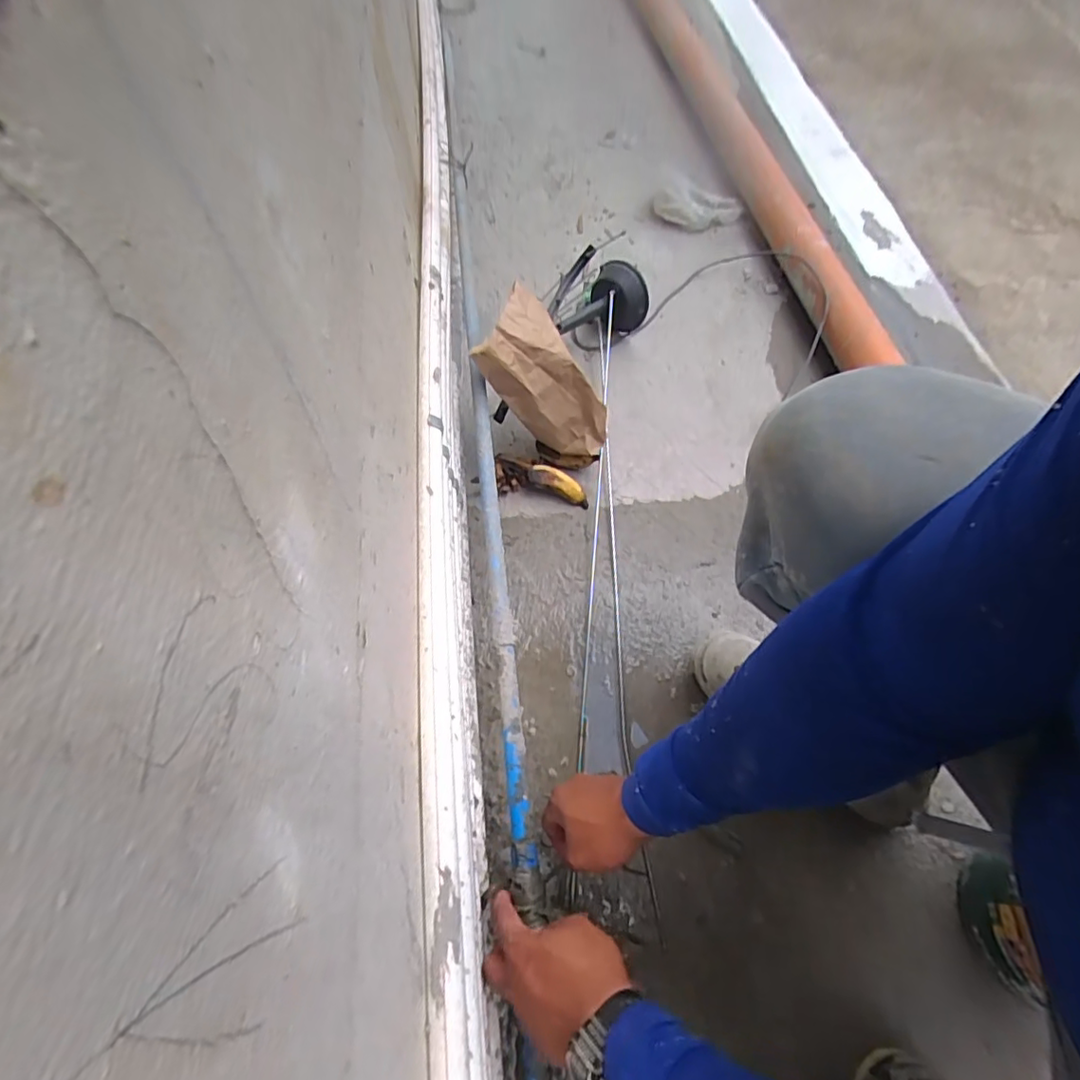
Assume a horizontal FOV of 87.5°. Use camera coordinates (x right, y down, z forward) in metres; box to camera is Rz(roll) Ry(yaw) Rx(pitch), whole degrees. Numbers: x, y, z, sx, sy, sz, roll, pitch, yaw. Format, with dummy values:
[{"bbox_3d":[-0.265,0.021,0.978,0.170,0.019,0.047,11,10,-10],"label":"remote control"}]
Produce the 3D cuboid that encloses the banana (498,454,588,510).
[{"bbox_3d":[-0.004,-0.085,0.856,0.153,0.047,0.050,22,65,11],"label":"banana"}]

